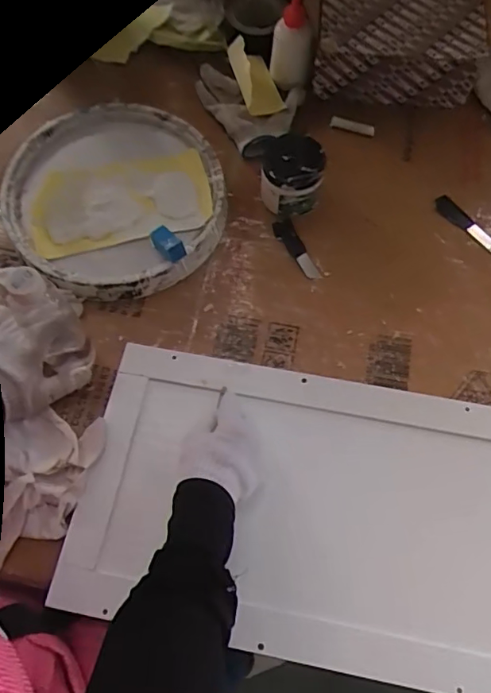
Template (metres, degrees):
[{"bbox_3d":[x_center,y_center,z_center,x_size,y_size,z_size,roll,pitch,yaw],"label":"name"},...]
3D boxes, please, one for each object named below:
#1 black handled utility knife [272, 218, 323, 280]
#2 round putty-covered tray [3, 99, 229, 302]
[{"bbox_3d":[0.069,-0.134,0.710,0.029,0.009,0.102,-21,68,-8],"label":"black handled utility knife"},{"bbox_3d":[-0.190,-0.232,0.755,0.296,0.045,0.359,-21,68,-8],"label":"round putty-covered tray"}]

